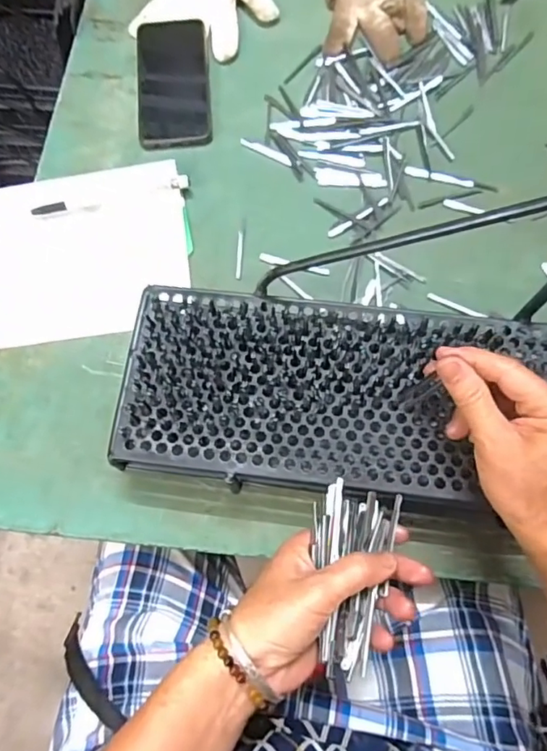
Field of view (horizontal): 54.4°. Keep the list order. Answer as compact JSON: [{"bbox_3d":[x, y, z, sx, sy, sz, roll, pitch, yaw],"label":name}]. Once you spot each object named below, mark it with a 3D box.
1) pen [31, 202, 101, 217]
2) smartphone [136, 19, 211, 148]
[{"bbox_3d":[-0.202,-0.163,0.521,0.063,0.007,0.010,-11,71,-20],"label":"pen"},{"bbox_3d":[-0.108,-0.318,0.576,0.076,0.009,0.168,-6,72,1],"label":"smartphone"}]

